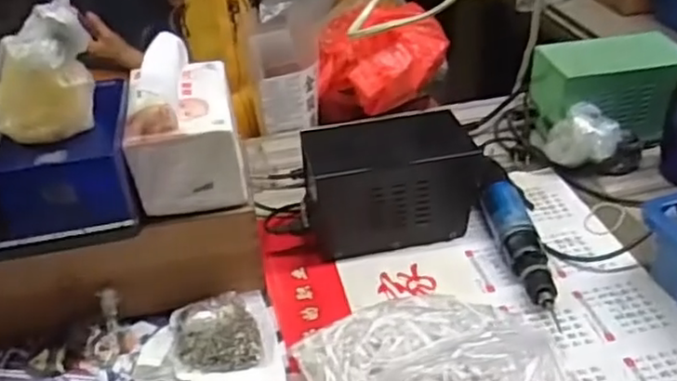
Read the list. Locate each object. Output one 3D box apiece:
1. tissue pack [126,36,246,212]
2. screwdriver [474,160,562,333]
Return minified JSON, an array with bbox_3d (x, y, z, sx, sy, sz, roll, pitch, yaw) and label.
[{"bbox_3d":[-0.135,-0.061,0.576,0.087,0.114,0.116,-10,34,-9],"label":"tissue pack"},{"bbox_3d":[0.170,0.039,0.644,0.050,0.040,0.212,-3,32,3],"label":"screwdriver"}]

